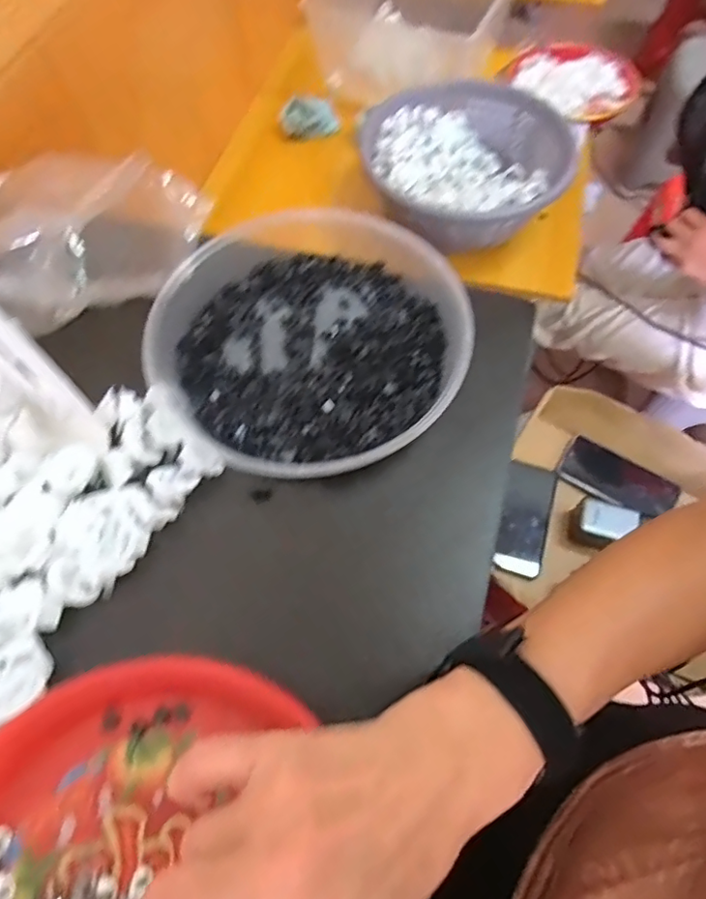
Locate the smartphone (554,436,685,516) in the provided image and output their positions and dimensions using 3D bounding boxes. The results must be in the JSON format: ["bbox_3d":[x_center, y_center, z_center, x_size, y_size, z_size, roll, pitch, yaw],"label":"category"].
[{"bbox_3d":[0.386,0.045,0.792,0.163,0.010,0.075,32,75,8],"label":"smartphone"}]

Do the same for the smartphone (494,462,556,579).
[{"bbox_3d":[0.238,0.095,0.754,0.077,0.010,0.170,26,63,-13],"label":"smartphone"}]

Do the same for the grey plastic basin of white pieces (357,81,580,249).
[{"bbox_3d":[0.160,-0.411,0.789,0.269,0.094,0.261,0,64,1],"label":"grey plastic basin of white pieces"}]

